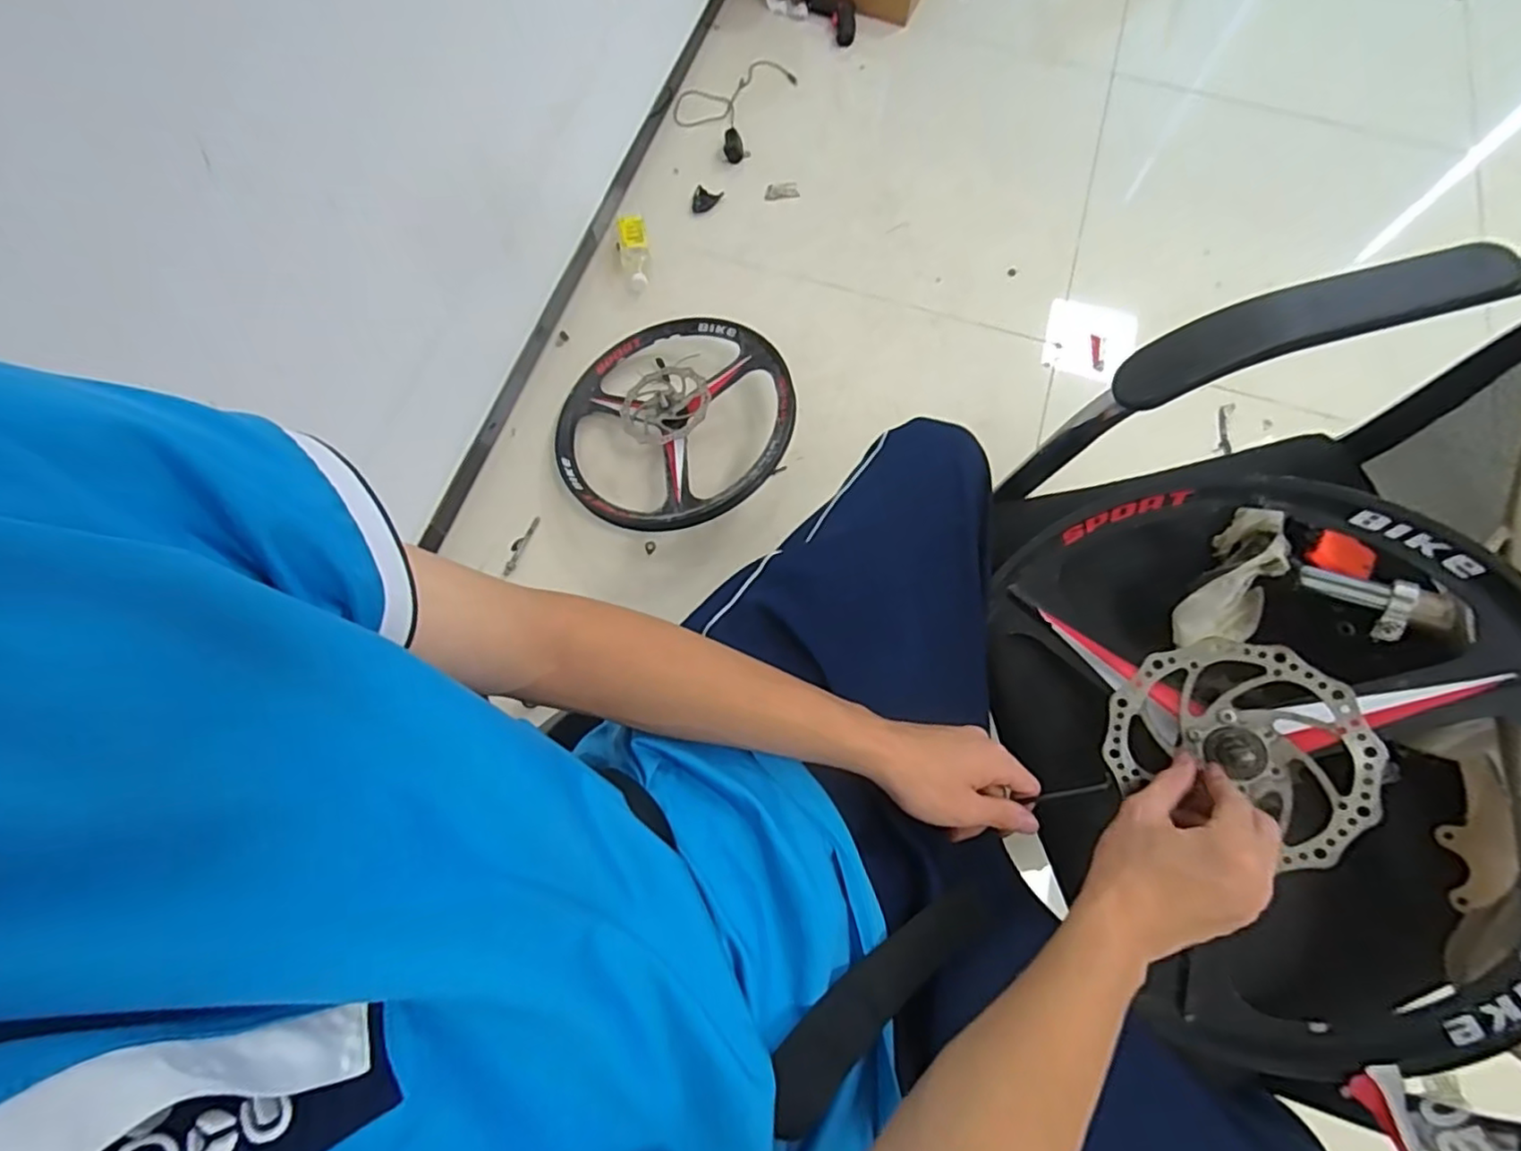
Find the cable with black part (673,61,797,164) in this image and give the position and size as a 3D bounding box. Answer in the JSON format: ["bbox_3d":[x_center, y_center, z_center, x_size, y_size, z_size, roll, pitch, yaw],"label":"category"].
[{"bbox_3d":[-0.025,-1.065,1.461,0.313,0.042,0.239,-41,76,-13],"label":"cable with black part"}]

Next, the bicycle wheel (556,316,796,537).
[{"bbox_3d":[-0.150,-0.260,1.106,0.398,0.118,0.408,0,71,0],"label":"bicycle wheel"}]

